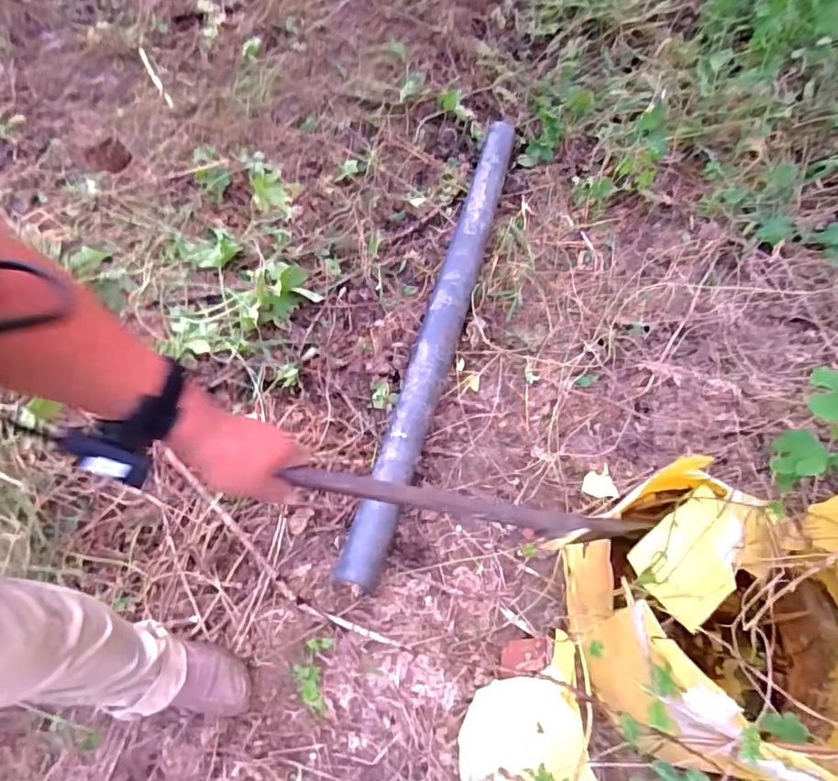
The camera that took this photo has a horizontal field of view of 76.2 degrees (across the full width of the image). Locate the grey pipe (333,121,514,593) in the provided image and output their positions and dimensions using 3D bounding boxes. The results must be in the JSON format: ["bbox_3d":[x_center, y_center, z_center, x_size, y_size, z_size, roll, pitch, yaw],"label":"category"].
[{"bbox_3d":[0.069,-0.209,1.239,0.086,0.066,1.305,15,60,7],"label":"grey pipe"}]

